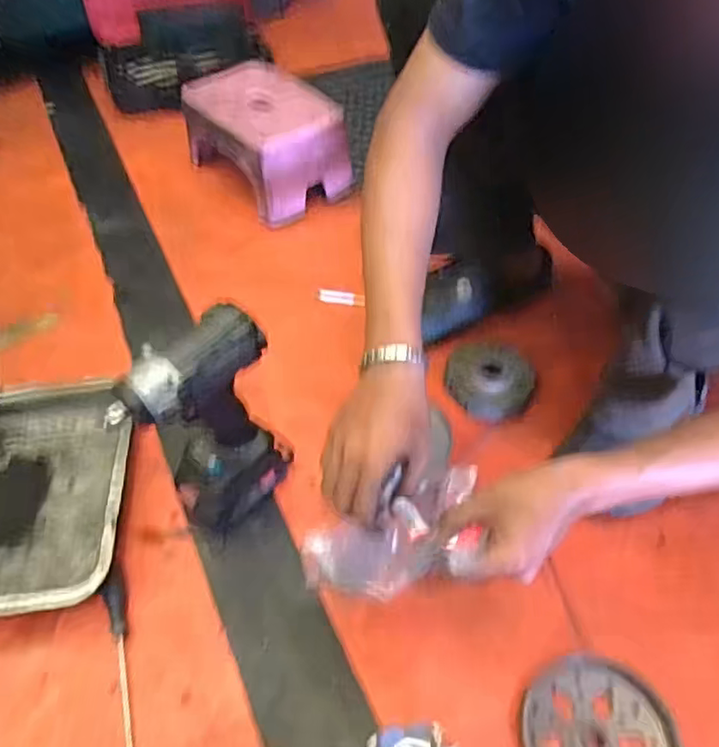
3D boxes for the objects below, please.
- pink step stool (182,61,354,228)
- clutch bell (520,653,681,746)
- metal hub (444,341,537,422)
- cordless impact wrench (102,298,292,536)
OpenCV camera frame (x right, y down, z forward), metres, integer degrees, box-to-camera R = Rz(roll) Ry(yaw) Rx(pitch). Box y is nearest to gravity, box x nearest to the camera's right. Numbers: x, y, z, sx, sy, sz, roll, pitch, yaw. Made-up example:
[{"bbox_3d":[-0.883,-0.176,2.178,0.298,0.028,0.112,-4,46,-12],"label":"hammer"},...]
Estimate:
[{"bbox_3d":[-0.175,-0.428,1.138,0.195,0.148,0.324,-29,54,-23],"label":"pink step stool"},{"bbox_3d":[0.210,0.319,0.543,0.127,0.023,0.136,0,48,0],"label":"clutch bell"},{"bbox_3d":[0.172,0.004,0.807,0.113,0.017,0.115,0,48,0],"label":"metal hub"},{"bbox_3d":[-0.149,0.062,0.621,0.073,0.261,0.151,28,54,22],"label":"cordless impact wrench"}]

